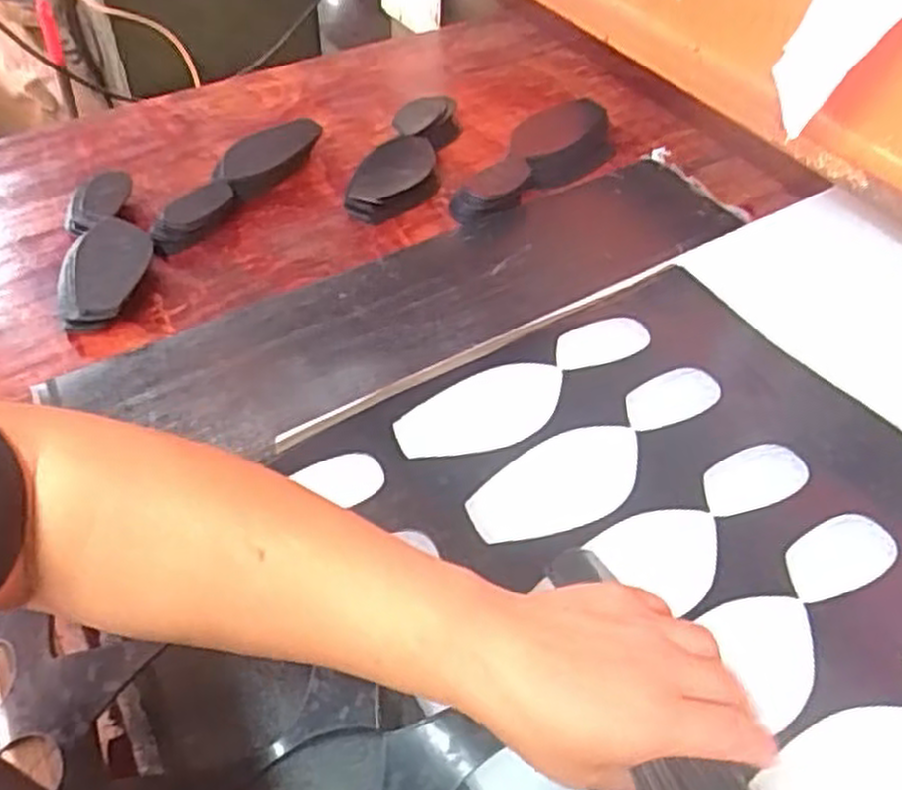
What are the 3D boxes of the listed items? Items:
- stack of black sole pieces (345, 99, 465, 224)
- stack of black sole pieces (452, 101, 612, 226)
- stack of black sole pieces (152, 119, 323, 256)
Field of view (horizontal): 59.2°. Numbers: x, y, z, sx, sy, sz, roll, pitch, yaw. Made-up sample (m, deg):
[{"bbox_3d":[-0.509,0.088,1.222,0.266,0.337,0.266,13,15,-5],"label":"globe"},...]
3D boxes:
[{"bbox_3d":[-0.036,-0.227,0.758,0.066,0.033,0.192,13,49,13],"label":"stack of black sole pieces"},{"bbox_3d":[0.078,-0.224,0.747,0.204,0.038,0.069,-35,56,-26],"label":"stack of black sole pieces"},{"bbox_3d":[-0.201,-0.195,0.734,0.056,0.035,0.203,23,53,21],"label":"stack of black sole pieces"}]

